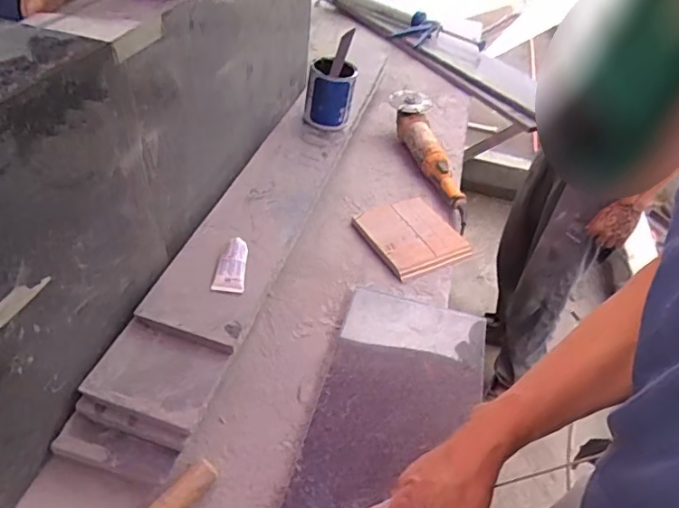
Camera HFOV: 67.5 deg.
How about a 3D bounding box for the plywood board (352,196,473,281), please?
[{"bbox_3d":[0.138,-0.041,0.983,0.176,0.019,0.182,-17,48,-25],"label":"plywood board"}]

